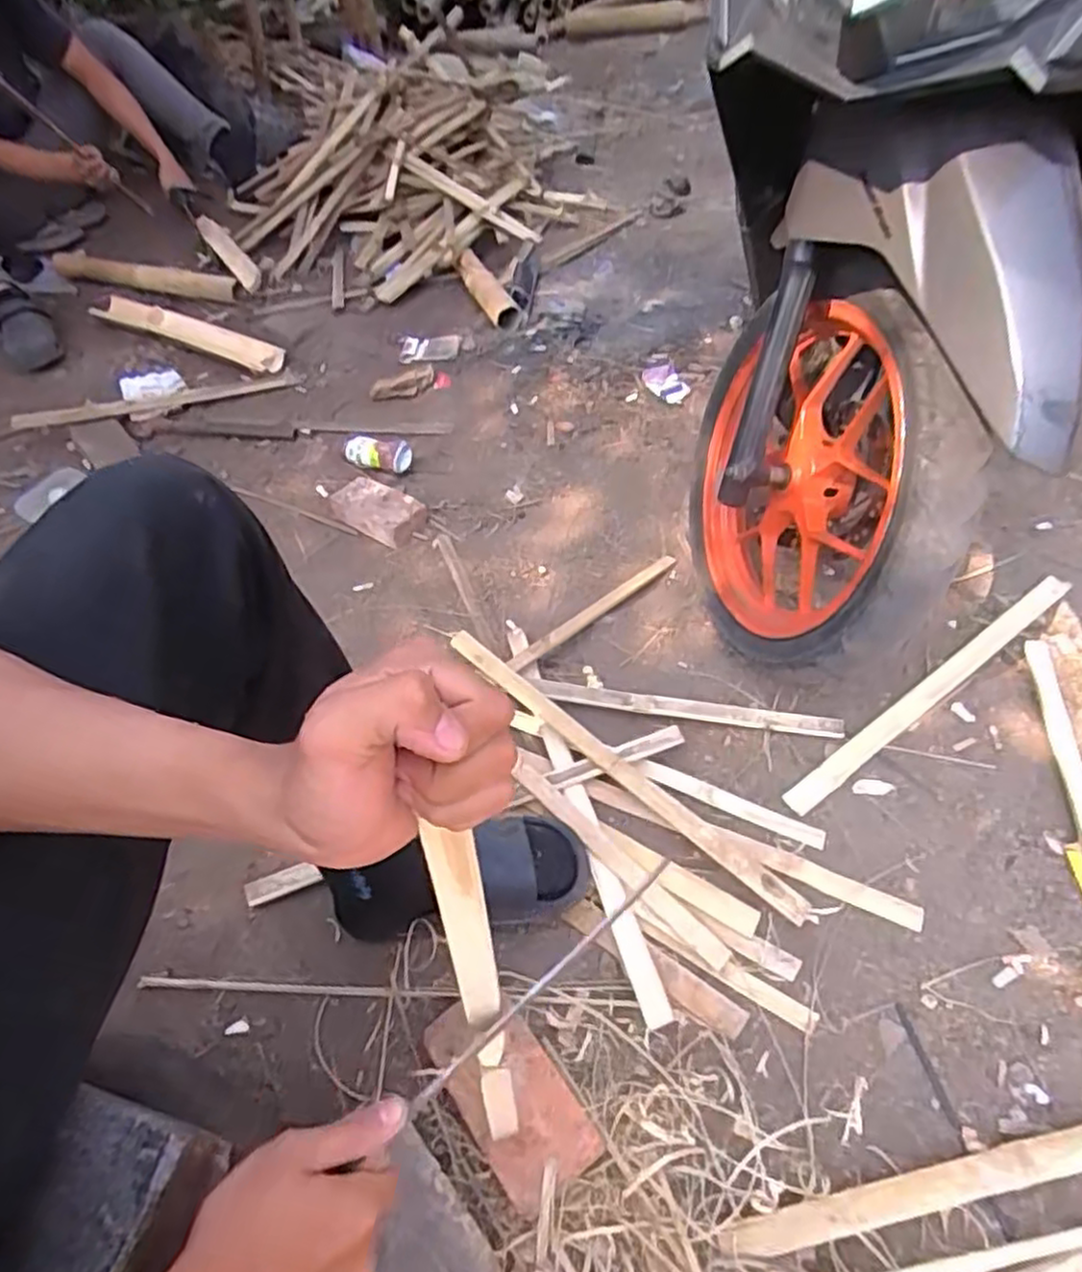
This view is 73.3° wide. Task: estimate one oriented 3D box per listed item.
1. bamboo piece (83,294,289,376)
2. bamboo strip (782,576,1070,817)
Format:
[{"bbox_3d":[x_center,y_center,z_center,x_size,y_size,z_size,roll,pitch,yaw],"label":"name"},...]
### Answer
[{"bbox_3d":[-0.794,-0.690,1.639,0.545,0.034,0.089,19,53,23],"label":"bamboo piece"},{"bbox_3d":[0.508,0.057,0.927,0.541,0.009,0.031,-30,54,-21],"label":"bamboo strip"}]

